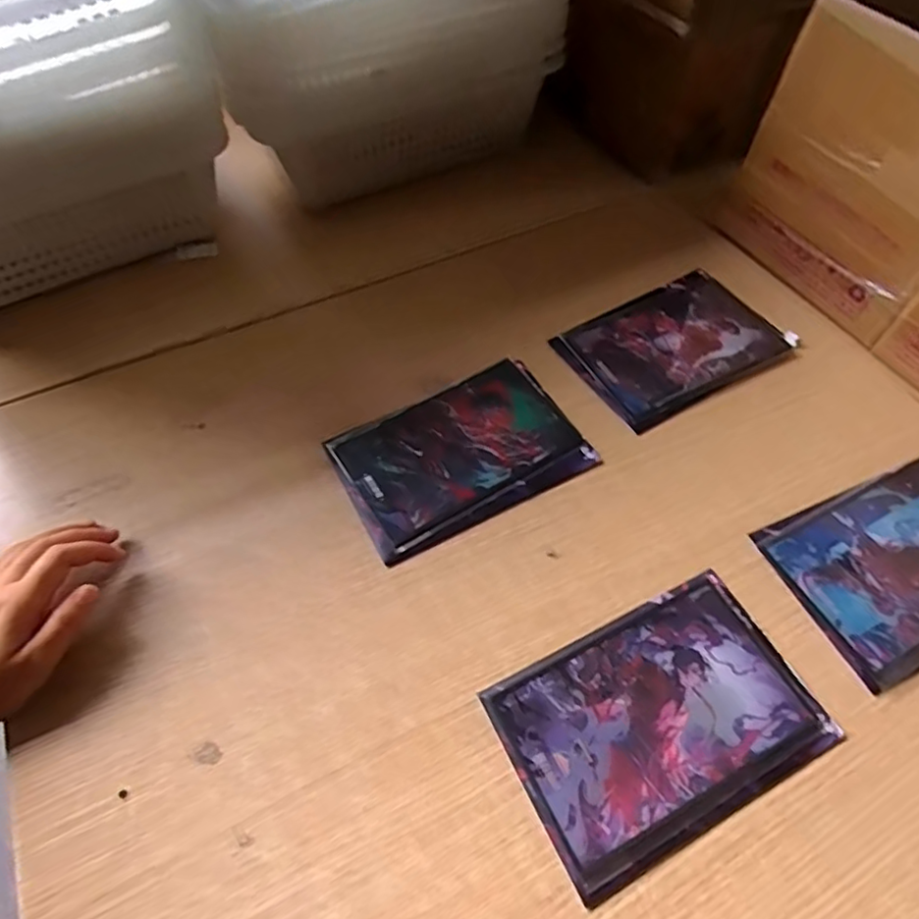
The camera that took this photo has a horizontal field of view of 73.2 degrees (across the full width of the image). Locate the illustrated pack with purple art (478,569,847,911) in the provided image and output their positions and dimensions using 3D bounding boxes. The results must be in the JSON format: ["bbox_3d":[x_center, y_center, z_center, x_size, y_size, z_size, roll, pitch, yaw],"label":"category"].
[{"bbox_3d":[0.123,0.158,0.381,0.184,0.007,0.122,-24,58,-14],"label":"illustrated pack with purple art"}]

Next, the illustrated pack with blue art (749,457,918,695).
[{"bbox_3d":[0.322,0.069,0.439,0.186,0.006,0.122,-20,57,-12],"label":"illustrated pack with blue art"}]

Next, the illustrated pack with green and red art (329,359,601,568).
[{"bbox_3d":[0.000,-0.006,0.493,0.183,0.010,0.126,-25,58,-15],"label":"illustrated pack with green and red art"}]

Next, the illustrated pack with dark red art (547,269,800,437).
[{"bbox_3d":[0.191,-0.106,0.558,0.185,0.010,0.125,-28,59,-17],"label":"illustrated pack with dark red art"}]

